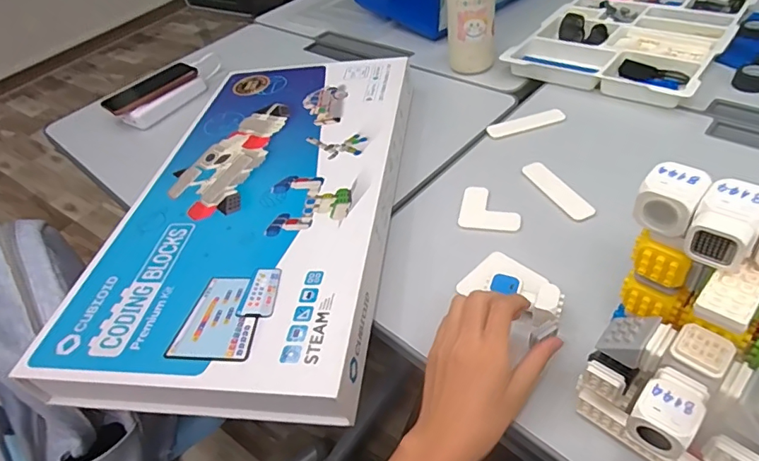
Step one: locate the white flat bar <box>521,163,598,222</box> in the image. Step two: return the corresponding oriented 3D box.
[{"bbox_3d":[0.205,-0.049,0.556,0.031,0.004,0.106,-21,45,-10],"label":"white flat bar"}]

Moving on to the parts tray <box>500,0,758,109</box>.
[{"bbox_3d":[0.408,-0.319,0.773,0.269,0.034,0.368,25,55,32],"label":"parts tray"}]

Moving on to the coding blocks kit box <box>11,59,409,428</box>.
[{"bbox_3d":[-0.135,-0.055,0.582,0.308,0.051,0.571,-2,45,10],"label":"coding blocks kit box"}]

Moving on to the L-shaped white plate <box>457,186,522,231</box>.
[{"bbox_3d":[0.128,-0.025,0.551,0.067,0.007,0.064,5,46,16],"label":"L-shaped white plate"}]

